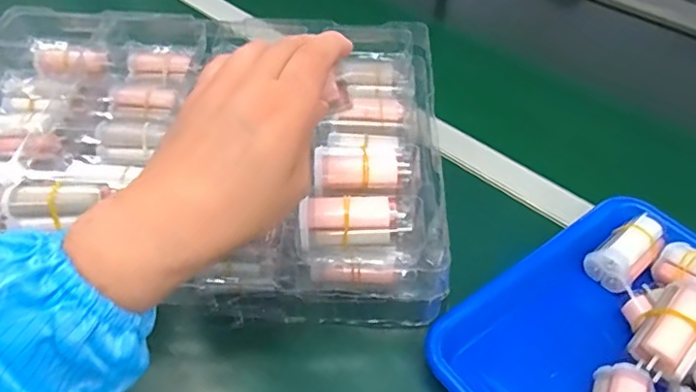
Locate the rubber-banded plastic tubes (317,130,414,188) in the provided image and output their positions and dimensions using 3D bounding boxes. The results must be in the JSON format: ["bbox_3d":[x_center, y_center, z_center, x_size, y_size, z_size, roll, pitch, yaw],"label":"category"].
[{"bbox_3d":[0.011,-0.024,0.401,0.067,0.026,0.043,0,46,-2],"label":"rubber-banded plastic tubes"}]

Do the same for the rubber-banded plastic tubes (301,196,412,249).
[{"bbox_3d":[0.004,0.017,0.365,0.069,0.023,0.023,0,46,-2],"label":"rubber-banded plastic tubes"}]

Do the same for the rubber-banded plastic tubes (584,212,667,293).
[{"bbox_3d":[0.224,0.042,0.434,0.069,0.024,0.036,-38,57,-17],"label":"rubber-banded plastic tubes"}]

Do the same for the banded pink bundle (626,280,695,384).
[{"bbox_3d":[0.215,0.088,0.353,0.041,0.025,0.067,44,73,3],"label":"banded pink bundle"}]

